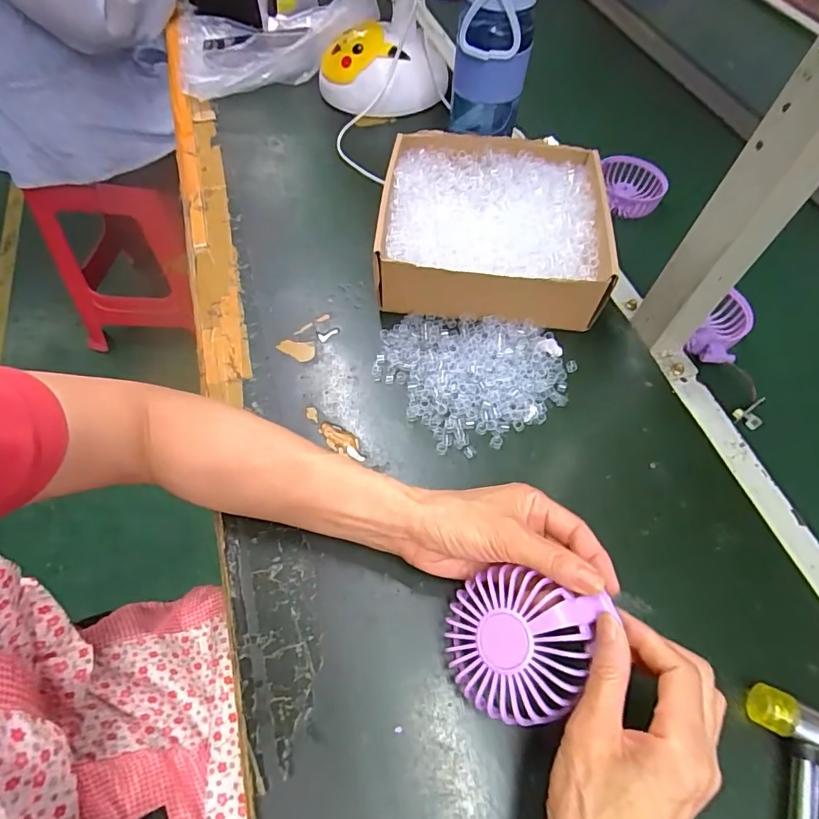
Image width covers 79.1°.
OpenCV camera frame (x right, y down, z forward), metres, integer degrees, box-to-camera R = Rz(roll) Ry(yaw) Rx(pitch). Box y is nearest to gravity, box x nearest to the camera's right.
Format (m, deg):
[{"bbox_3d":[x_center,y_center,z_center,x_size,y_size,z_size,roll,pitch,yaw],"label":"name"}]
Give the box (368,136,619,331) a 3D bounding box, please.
[{"bbox_3d":[0.085,-0.185,0.504,0.216,0.068,0.211,5,58,1],"label":"box"}]

